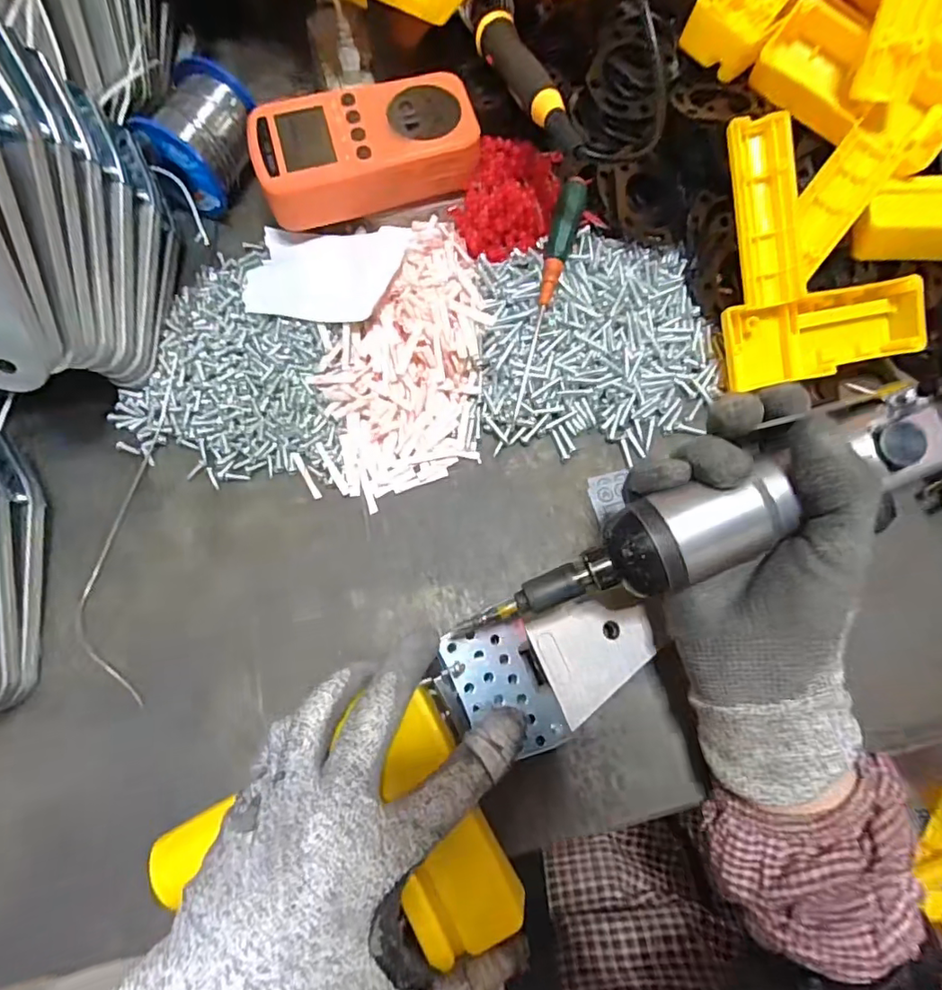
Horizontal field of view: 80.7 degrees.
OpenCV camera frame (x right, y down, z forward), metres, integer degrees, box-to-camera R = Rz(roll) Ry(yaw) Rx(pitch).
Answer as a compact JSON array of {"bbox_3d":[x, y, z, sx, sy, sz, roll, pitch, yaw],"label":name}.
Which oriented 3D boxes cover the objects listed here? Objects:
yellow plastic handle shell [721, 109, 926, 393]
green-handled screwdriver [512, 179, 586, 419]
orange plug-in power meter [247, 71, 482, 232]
[{"bbox_3d":[0.202,-0.140,0.321,0.110,0.029,0.141,-6,103,-7],"label":"yellow plastic handle shell"},{"bbox_3d":[0.044,-0.114,0.325,0.014,0.011,0.142,14,92,2],"label":"green-handled screwdriver"},{"bbox_3d":[-0.061,-0.204,0.329,0.125,0.034,0.063,-13,74,-6],"label":"orange plug-in power meter"}]

